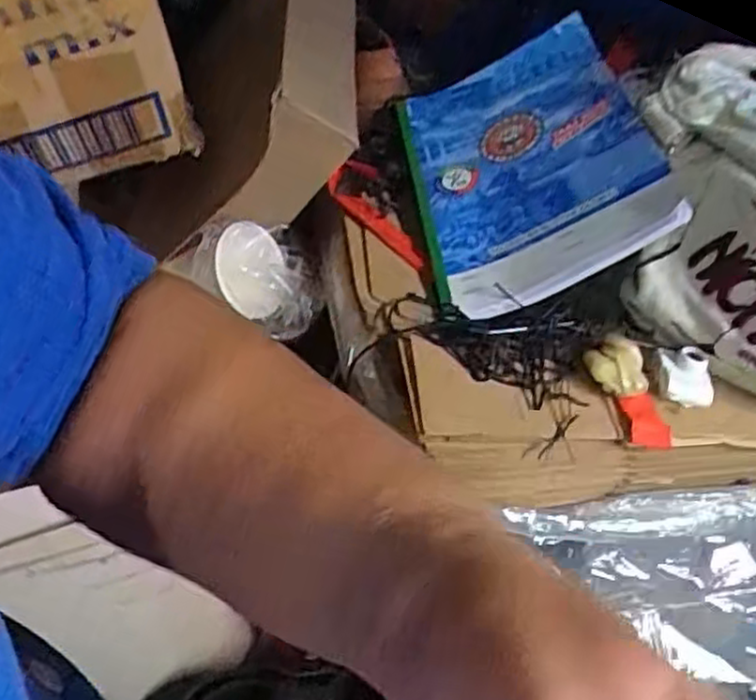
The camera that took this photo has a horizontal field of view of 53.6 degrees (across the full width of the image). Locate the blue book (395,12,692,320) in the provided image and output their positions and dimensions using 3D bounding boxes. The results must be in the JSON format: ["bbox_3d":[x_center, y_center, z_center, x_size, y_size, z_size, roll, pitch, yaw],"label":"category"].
[{"bbox_3d":[0.103,-0.136,0.540,0.162,0.032,0.232,-23,52,17],"label":"blue book"}]

